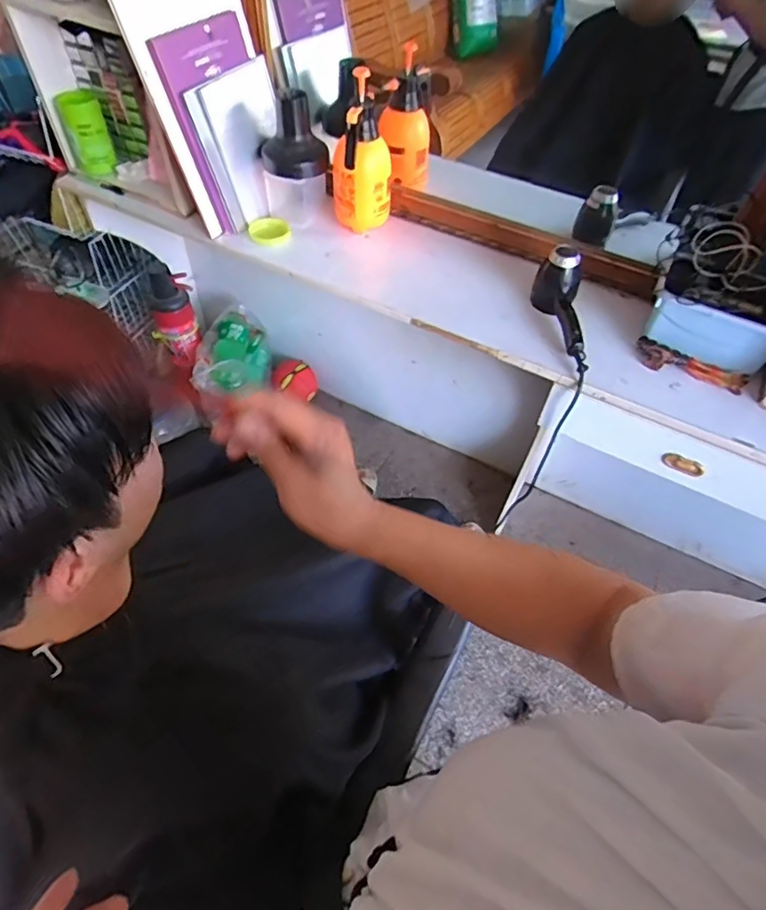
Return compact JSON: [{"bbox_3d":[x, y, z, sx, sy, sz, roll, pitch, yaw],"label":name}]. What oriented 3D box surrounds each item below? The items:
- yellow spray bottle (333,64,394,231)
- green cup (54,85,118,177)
[{"bbox_3d":[-0.044,-0.650,1.152,0.132,0.273,0.114,2,52,-2],"label":"yellow spray bottle"},{"bbox_3d":[-0.722,-0.785,1.284,0.096,0.158,0.074,-19,56,-18],"label":"green cup"}]

